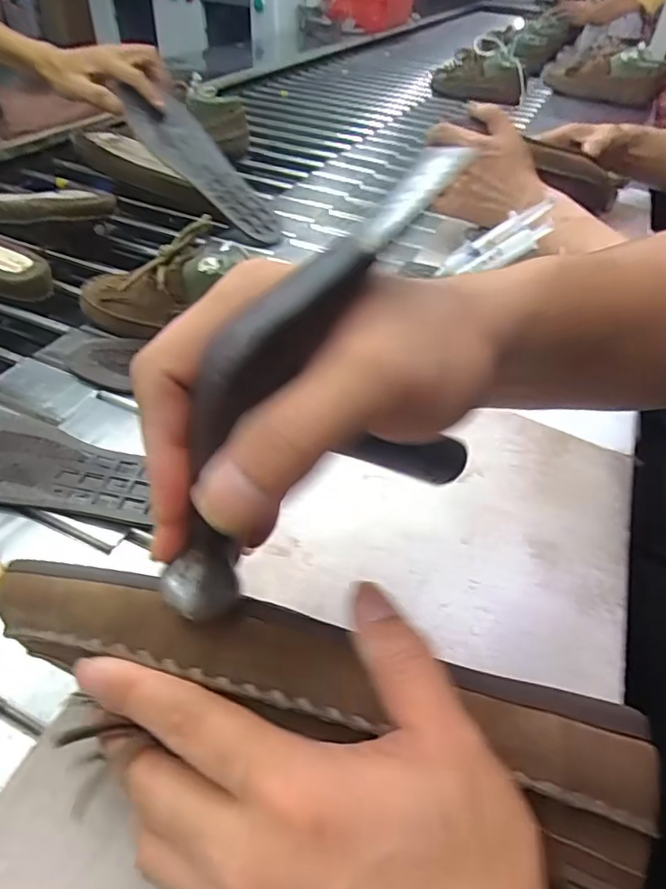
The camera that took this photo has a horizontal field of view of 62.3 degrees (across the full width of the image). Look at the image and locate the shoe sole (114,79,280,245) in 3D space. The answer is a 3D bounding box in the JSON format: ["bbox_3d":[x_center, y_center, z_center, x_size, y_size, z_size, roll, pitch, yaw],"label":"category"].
[{"bbox_3d":[-0.163,-0.380,0.765,0.240,0.040,0.090,44,43,-11],"label":"shoe sole"}]

